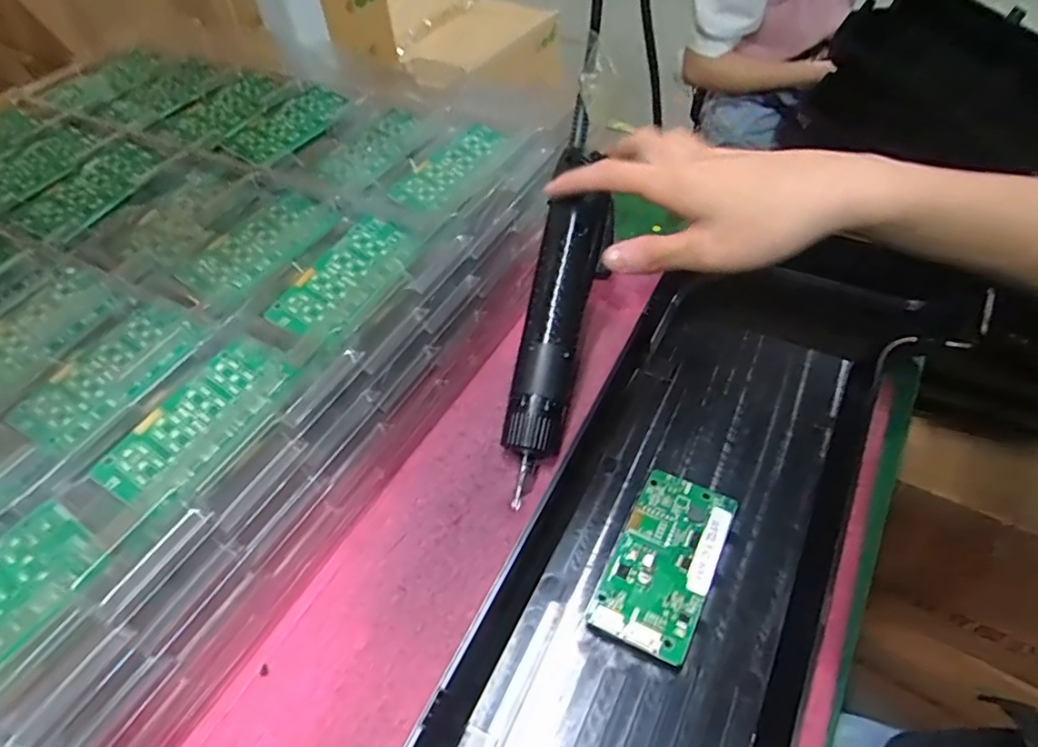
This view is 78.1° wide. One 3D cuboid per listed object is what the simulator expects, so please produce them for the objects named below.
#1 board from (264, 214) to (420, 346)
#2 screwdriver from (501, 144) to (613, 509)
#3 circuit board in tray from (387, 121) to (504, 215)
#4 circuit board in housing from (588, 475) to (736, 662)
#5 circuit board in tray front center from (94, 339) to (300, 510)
[{"bbox_3d":[-0.098,-0.055,0.369,0.048,0.007,0.095,24,56,21],"label":"board"},{"bbox_3d":[0.024,-0.038,0.387,0.039,0.031,0.220,10,77,12],"label":"screwdriver"},{"bbox_3d":[-0.048,-0.143,0.435,0.039,0.006,0.092,24,56,21],"label":"circuit board in tray"},{"bbox_3d":[0.074,0.094,0.326,0.049,0.014,0.093,21,55,20],"label":"circuit board in housing"},{"bbox_3d":[-0.155,0.022,0.311,0.041,0.007,0.094,26,57,23],"label":"circuit board in tray front center"}]

